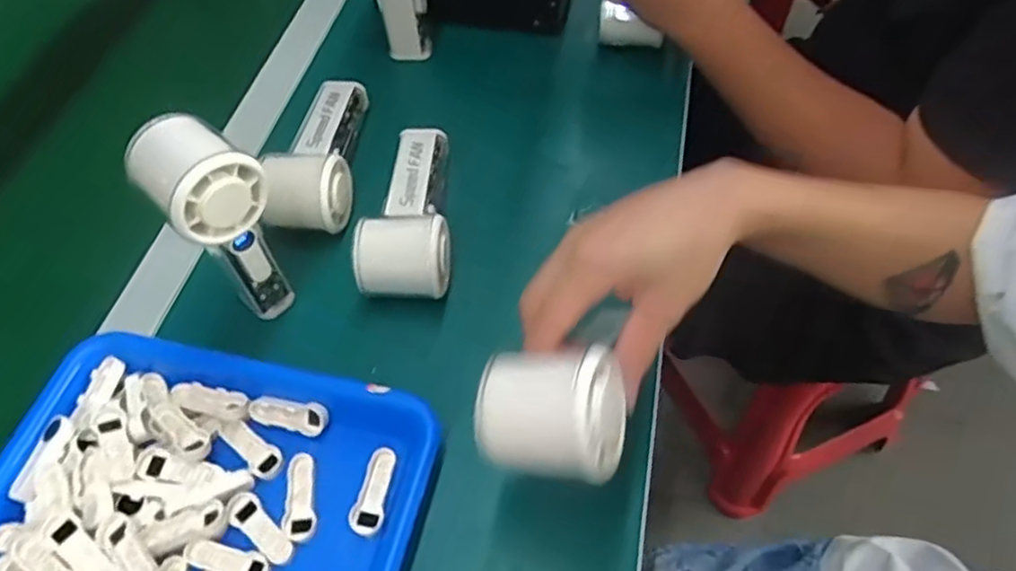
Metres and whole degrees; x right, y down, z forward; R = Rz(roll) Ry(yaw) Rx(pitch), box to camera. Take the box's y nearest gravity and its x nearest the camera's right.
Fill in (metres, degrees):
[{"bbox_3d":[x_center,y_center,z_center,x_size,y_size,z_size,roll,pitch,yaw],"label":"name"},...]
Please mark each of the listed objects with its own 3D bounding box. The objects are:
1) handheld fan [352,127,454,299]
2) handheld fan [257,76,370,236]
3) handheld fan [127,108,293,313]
[{"bbox_3d":[-0.069,-0.058,0.501,0.063,0.065,0.148,3,57,2],"label":"handheld fan"},{"bbox_3d":[-0.151,-0.106,0.537,0.068,0.054,0.151,-1,57,-1],"label":"handheld fan"},{"bbox_3d":[-0.178,-0.036,0.429,0.061,0.146,0.057,36,64,21],"label":"handheld fan"}]

